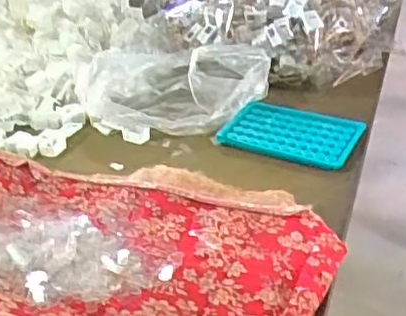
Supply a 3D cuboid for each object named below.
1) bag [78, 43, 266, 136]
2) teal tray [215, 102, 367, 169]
[{"bbox_3d":[-0.033,-0.083,0.653,0.209,0.048,0.127,0,30,1],"label":"bag"},{"bbox_3d":[0.088,-0.027,0.607,0.132,0.014,0.085,14,33,24],"label":"teal tray"}]

